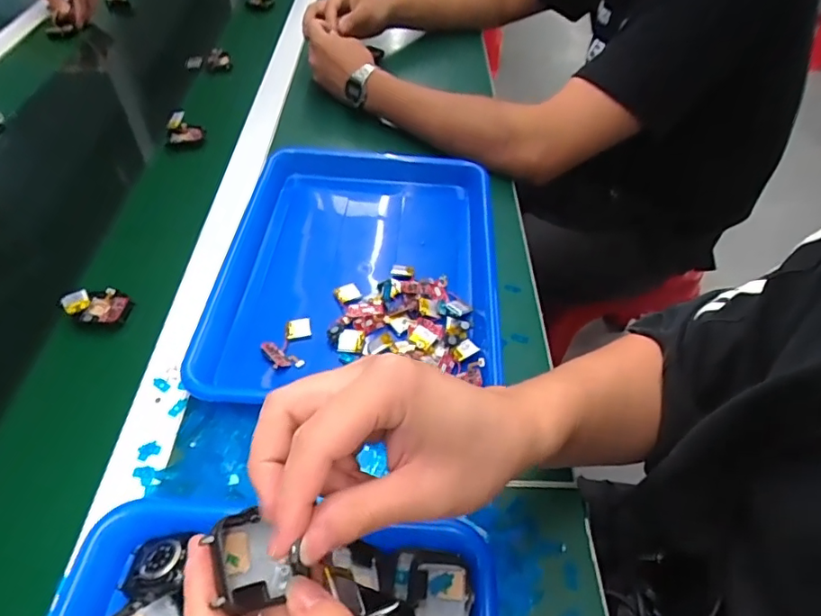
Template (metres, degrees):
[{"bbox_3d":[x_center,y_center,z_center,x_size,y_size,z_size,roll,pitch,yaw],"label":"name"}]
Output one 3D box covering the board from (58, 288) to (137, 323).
[{"bbox_3d":[-0.284,-0.004,0.473,0.056,0.010,0.035,4,50,0],"label":"board"}]

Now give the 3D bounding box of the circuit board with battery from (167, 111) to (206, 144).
[{"bbox_3d":[-0.288,-0.231,0.674,0.042,0.041,0.038,-14,52,-15],"label":"circuit board with battery"}]

